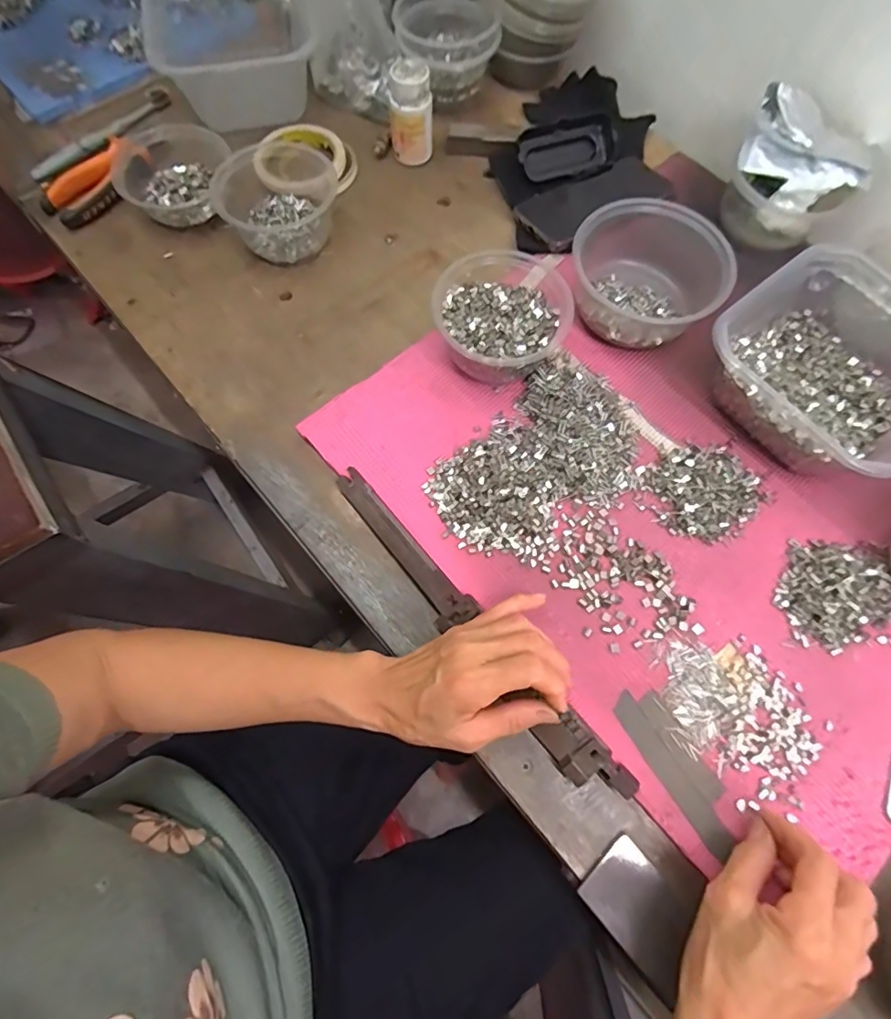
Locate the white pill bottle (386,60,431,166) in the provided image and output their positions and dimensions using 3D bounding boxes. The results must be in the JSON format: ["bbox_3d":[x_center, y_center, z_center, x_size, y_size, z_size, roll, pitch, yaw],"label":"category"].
[{"bbox_3d":[-0.037,-0.419,0.563,0.046,0.087,0.039,0,69,-1],"label":"white pill bottle"}]

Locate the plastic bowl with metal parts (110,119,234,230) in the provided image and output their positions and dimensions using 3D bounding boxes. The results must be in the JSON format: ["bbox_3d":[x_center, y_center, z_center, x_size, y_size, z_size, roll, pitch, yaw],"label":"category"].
[{"bbox_3d":[-0.287,-0.346,0.544,0.115,0.043,0.117,0,69,-1],"label":"plastic bowl with metal parts"}]

